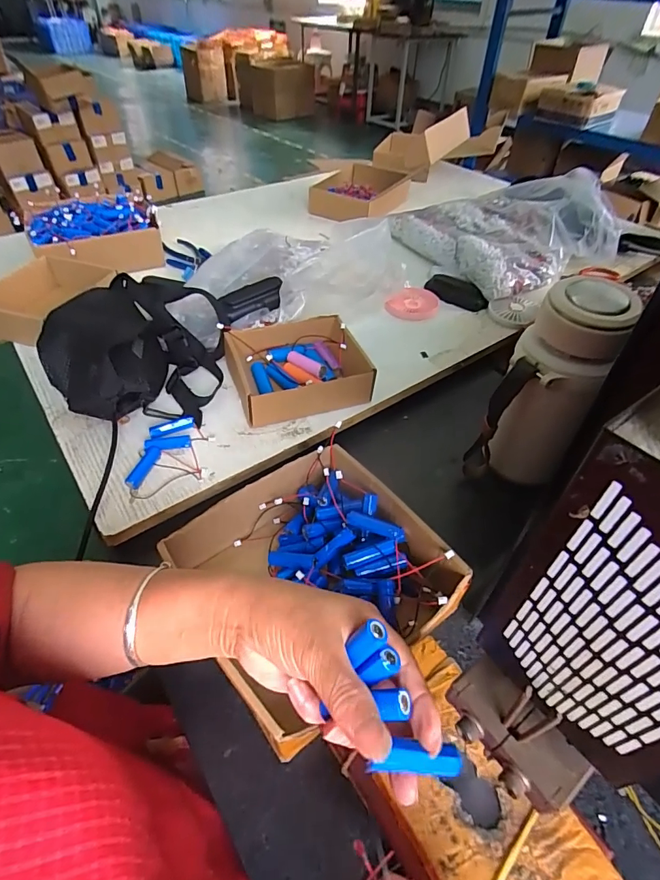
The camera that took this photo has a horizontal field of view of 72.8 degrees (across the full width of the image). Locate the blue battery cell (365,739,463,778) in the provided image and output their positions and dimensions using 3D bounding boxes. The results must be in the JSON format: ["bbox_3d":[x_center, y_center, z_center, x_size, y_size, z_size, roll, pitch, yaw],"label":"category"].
[{"bbox_3d":[0.042,0.154,0.217,0.050,0.011,0.014,12,44,-15],"label":"blue battery cell"}]

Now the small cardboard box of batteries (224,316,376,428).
[{"bbox_3d":[-0.042,-0.093,0.575,0.160,0.053,0.133,-14,48,-15],"label":"small cardboard box of batteries"}]

